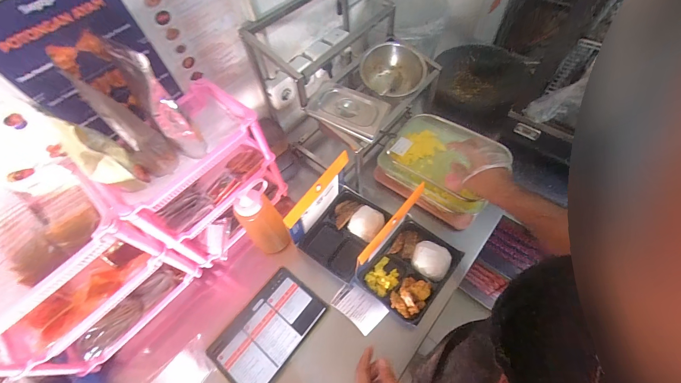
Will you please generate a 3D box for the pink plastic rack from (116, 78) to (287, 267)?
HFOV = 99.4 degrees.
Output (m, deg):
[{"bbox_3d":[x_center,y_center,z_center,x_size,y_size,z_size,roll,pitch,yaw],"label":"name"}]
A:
[{"bbox_3d":[-0.327,-0.024,0.680,0.196,0.283,0.318,35,67,23],"label":"pink plastic rack"}]

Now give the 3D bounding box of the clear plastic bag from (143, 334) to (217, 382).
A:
[{"bbox_3d":[-0.358,0.409,0.632,0.145,0.024,0.098,-38,63,-18],"label":"clear plastic bag"}]

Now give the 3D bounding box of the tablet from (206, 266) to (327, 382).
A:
[{"bbox_3d":[-0.172,0.323,0.682,0.164,0.013,0.251,32,66,22],"label":"tablet"}]

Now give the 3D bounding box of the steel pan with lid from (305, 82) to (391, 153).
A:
[{"bbox_3d":[0.014,-0.181,0.719,0.179,0.070,0.131,24,70,5],"label":"steel pan with lid"}]

